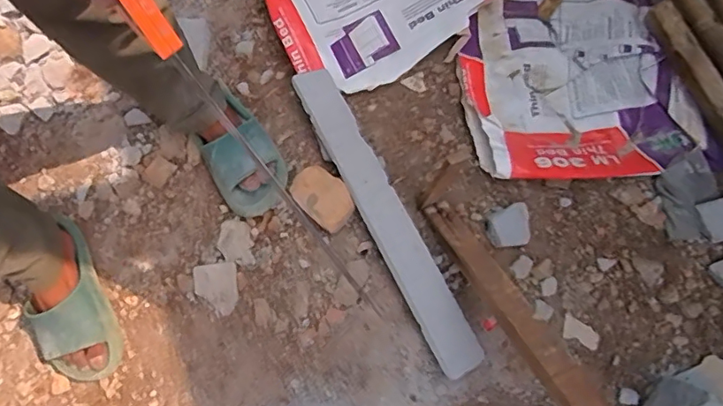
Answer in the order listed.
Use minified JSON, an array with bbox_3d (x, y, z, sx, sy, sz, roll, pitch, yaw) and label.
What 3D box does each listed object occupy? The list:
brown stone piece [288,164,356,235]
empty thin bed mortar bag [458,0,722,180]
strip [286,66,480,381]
[{"bbox_3d":[-0.069,-0.009,0.939,0.120,0.032,0.078,44,79,11],"label":"brown stone piece"},{"bbox_3d":[0.405,-0.244,1.017,0.423,0.047,0.418,-8,75,-2],"label":"empty thin bed mortar bag"},{"bbox_3d":[0.038,0.014,0.916,0.077,0.029,0.581,-23,76,-25],"label":"strip"}]

